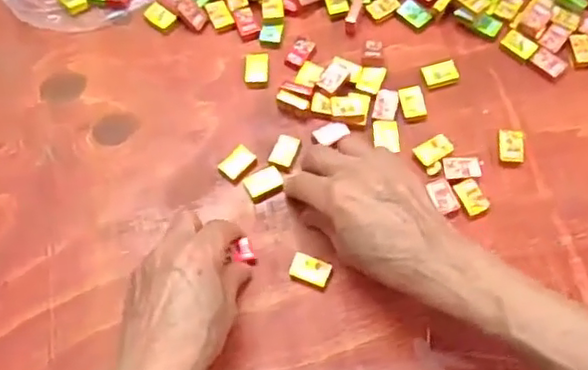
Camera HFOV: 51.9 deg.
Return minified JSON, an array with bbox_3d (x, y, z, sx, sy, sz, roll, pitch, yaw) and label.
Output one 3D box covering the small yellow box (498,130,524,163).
[{"bbox_3d":[0.160,-0.029,0.445,0.017,0.014,0.024,4,67,3],"label":"small yellow box"}]

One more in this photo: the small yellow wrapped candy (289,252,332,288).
[{"bbox_3d":[0.012,0.059,0.416,0.026,0.011,0.018,18,69,9],"label":"small yellow wrapped candy"}]

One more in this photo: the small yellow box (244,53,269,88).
[{"bbox_3d":[-0.030,-0.092,0.480,0.019,0.005,0.031,-1,67,1],"label":"small yellow box"}]

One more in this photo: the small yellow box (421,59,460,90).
[{"bbox_3d":[0.114,-0.086,0.471,0.028,0.004,0.020,-14,68,-5],"label":"small yellow box"}]

